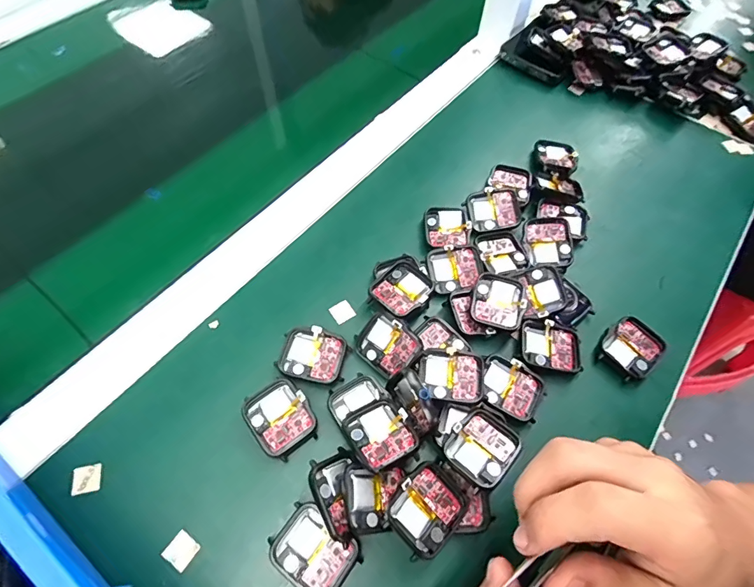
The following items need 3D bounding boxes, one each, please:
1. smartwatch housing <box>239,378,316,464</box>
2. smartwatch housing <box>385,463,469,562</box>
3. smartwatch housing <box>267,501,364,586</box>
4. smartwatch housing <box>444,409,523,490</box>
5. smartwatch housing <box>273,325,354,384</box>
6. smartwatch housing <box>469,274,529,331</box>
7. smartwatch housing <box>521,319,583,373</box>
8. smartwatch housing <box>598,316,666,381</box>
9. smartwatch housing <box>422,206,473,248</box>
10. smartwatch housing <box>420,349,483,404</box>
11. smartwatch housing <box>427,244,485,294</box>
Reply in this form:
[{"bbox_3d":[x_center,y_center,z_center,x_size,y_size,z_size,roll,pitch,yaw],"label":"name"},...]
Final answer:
[{"bbox_3d":[-0.063,0.081,0.274,0.038,0.015,0.046,-34,66,-19],"label":"smartwatch housing"},{"bbox_3d":[0.030,0.124,0.242,0.046,0.008,0.036,-33,74,-28],"label":"smartwatch housing"},{"bbox_3d":[-0.036,0.148,0.240,0.046,0.010,0.036,33,64,16],"label":"smartwatch housing"},{"bbox_3d":[0.065,0.095,0.260,0.036,0.016,0.042,40,67,19],"label":"smartwatch housing"},{"bbox_3d":[-0.044,0.043,0.293,0.045,0.009,0.037,13,61,6],"label":"smartwatch housing"},{"bbox_3d":[0.089,0.007,0.310,0.036,0.014,0.040,14,61,6],"label":"smartwatch housing"},{"bbox_3d":[0.126,0.038,0.303,0.041,0.007,0.036,9,60,4],"label":"smartwatch housing"},{"bbox_3d":[0.186,0.039,0.306,0.046,0.007,0.037,-39,68,-21],"label":"smartwatch housing"},{"bbox_3d":[0.058,-0.056,0.354,0.037,0.011,0.040,-5,60,-5],"label":"smartwatch housing"},{"bbox_3d":[0.050,0.056,0.282,0.040,0.012,0.035,9,60,3],"label":"smartwatch housing"},{"bbox_3d":[0.062,-0.020,0.326,0.041,0.012,0.033,-14,61,-10],"label":"smartwatch housing"}]

